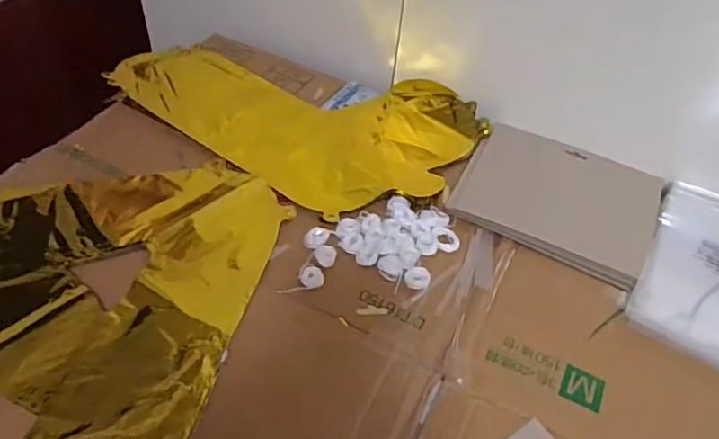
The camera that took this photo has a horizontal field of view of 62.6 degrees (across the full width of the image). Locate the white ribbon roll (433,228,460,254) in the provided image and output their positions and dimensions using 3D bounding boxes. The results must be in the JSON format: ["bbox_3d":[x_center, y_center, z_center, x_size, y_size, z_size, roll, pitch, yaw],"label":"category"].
[{"bbox_3d":[0.086,0.019,0.573,0.023,0.004,0.028,-9,51,-13],"label":"white ribbon roll"}]

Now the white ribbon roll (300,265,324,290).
[{"bbox_3d":[-0.042,0.050,0.532,0.021,0.007,0.022,3,49,-3],"label":"white ribbon roll"}]

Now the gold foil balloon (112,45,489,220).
[{"bbox_3d":[-0.075,-0.136,0.694,0.398,0.026,0.240,31,54,20],"label":"gold foil balloon"}]

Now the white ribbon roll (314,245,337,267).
[{"bbox_3d":[-0.032,0.033,0.547,0.020,0.004,0.024,0,50,-5],"label":"white ribbon roll"}]

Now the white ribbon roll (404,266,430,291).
[{"bbox_3d":[0.053,0.053,0.540,0.022,0.005,0.023,3,49,-3],"label":"white ribbon roll"}]

